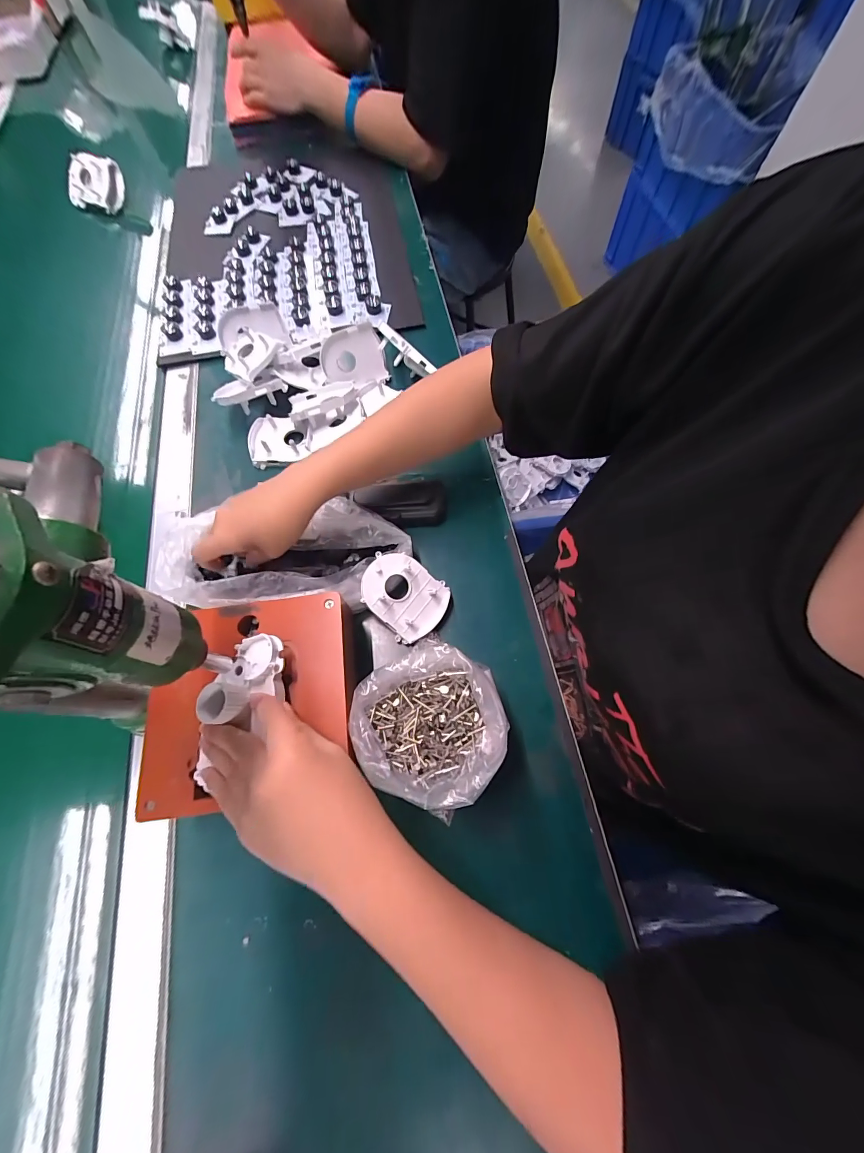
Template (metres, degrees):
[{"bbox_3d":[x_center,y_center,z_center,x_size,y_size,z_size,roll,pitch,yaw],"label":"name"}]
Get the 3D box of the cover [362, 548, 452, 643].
[{"bbox_3d":[-0.027,0.018,0.376,0.082,0.010,0.068,38,75,-12],"label":"cover"}]

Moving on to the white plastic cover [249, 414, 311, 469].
[{"bbox_3d":[-0.181,-0.163,0.466,0.071,0.024,0.060,-5,68,0],"label":"white plastic cover"}]

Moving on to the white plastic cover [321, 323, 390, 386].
[{"bbox_3d":[-0.099,-0.274,0.490,0.079,0.062,0.011,-20,28,-17],"label":"white plastic cover"}]

